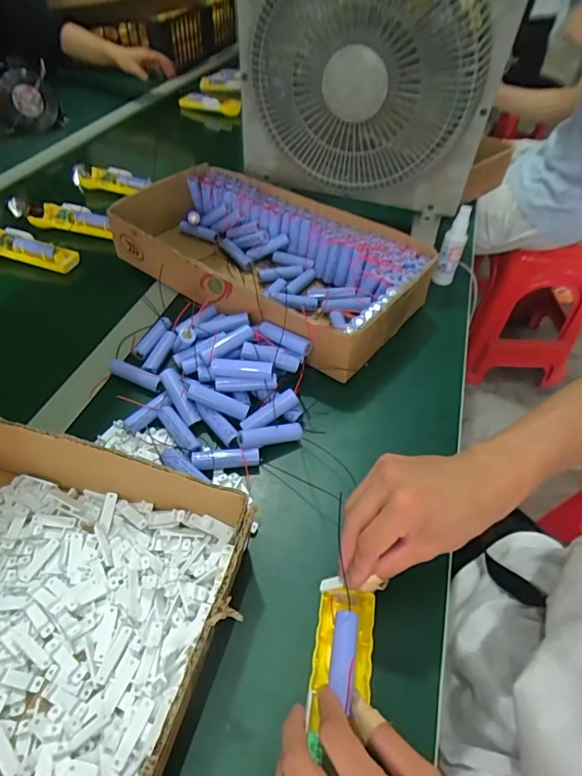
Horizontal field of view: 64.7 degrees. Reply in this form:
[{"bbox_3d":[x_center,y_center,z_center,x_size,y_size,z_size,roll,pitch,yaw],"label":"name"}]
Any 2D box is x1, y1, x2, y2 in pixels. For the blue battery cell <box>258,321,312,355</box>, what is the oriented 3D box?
[{"bbox_3d":[-0.007,-0.057,0.524,0.065,0.014,0.020,21,50,15],"label":"blue battery cell"}]

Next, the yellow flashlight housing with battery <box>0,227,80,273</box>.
[{"bbox_3d":[-0.420,-0.216,0.691,0.207,0.033,0.044,11,48,7],"label":"yellow flashlight housing with battery"}]

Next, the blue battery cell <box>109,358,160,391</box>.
[{"bbox_3d":[-0.176,-0.014,0.521,0.066,0.018,0.014,20,50,15],"label":"blue battery cell"}]

